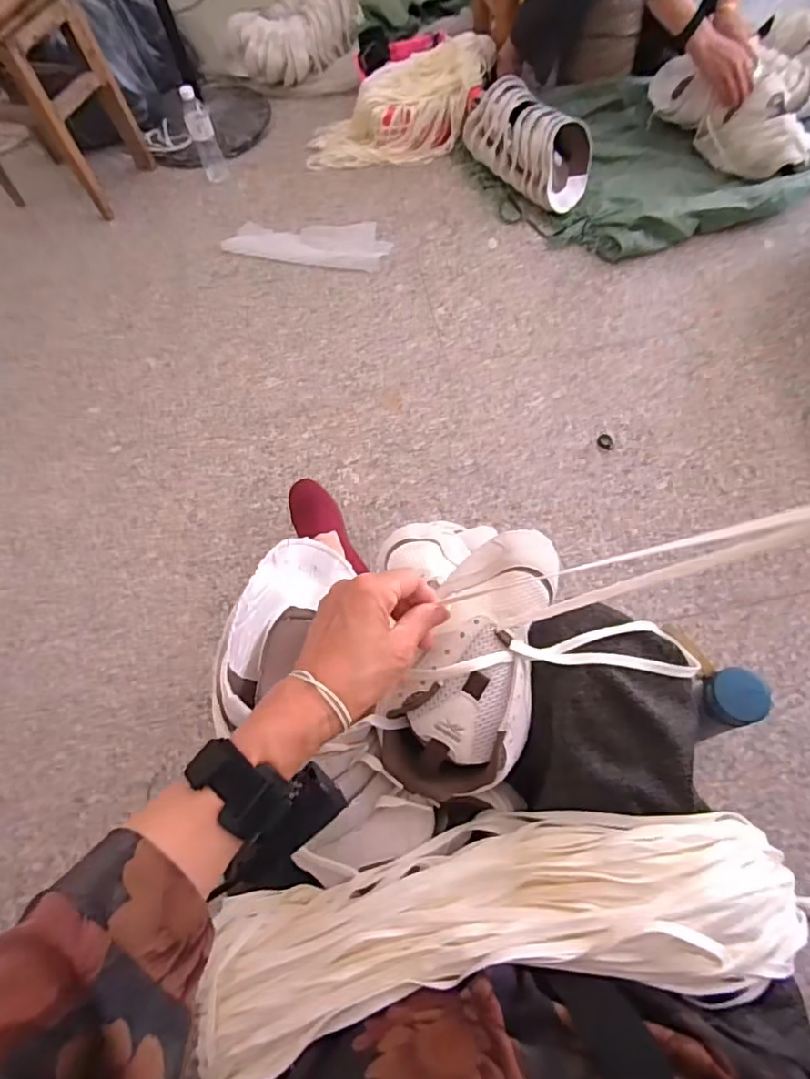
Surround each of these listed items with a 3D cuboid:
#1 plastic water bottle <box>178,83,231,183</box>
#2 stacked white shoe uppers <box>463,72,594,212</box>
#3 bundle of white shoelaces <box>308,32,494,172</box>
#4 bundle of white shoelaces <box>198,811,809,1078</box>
[{"bbox_3d":[-0.518,-1.043,1.433,0.063,0.184,0.062,-20,65,-6],"label":"plastic water bottle"},{"bbox_3d":[0.313,-0.982,1.383,0.186,0.132,0.393,-34,67,-12],"label":"stacked white shoe uppers"},{"bbox_3d":[0.003,-1.185,1.513,0.567,0.157,0.243,-17,64,-4],"label":"bundle of white shoelaces"},{"bbox_3d":[0.058,0.270,0.388,0.416,0.097,0.115,-14,63,-1],"label":"bundle of white shoelaces"}]

